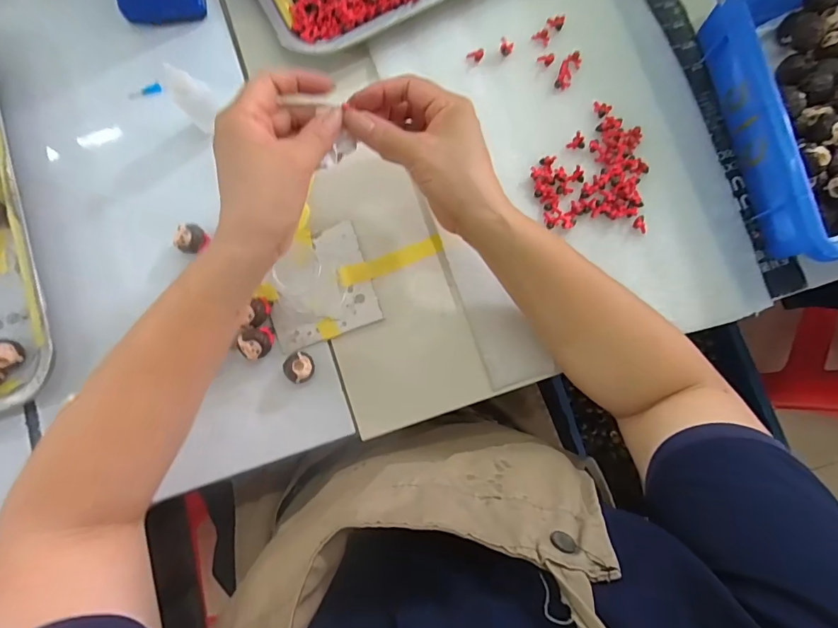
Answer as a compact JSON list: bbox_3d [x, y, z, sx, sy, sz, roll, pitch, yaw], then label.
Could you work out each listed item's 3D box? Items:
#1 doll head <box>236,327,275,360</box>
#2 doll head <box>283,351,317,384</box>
[{"bbox_3d":[-0.133,0.024,0.366,0.024,0.019,0.025,-6,83,1],"label":"doll head"},{"bbox_3d":[-0.097,0.044,0.364,0.022,0.020,0.024,0,83,2],"label":"doll head"}]

